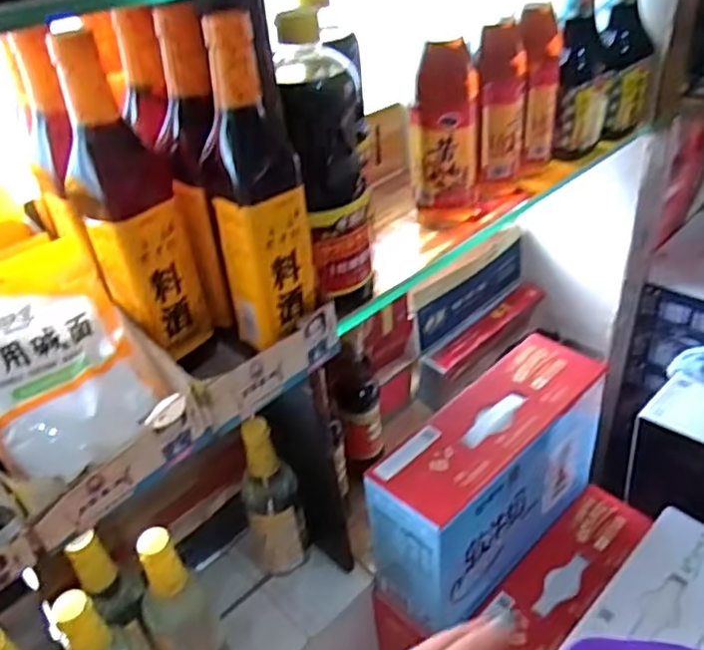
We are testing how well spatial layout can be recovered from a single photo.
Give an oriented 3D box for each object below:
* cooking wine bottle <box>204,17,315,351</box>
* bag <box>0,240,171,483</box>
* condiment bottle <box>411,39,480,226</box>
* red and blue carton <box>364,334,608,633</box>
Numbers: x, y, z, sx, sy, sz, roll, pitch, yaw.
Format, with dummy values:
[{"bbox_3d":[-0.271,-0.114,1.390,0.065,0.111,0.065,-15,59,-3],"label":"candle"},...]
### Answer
[{"bbox_3d":[-0.071,-0.096,0.483,0.071,0.243,0.062,-26,34,-25],"label":"cooking wine bottle"},{"bbox_3d":[-0.206,0.020,0.461,0.162,0.038,0.149,48,46,2],"label":"bag"},{"bbox_3d":[0.093,-0.190,0.674,0.066,0.179,0.050,3,37,12],"label":"condiment bottle"},{"bbox_3d":[0.170,0.188,0.809,0.321,0.200,0.118,-32,43,-30],"label":"red and blue carton"}]

